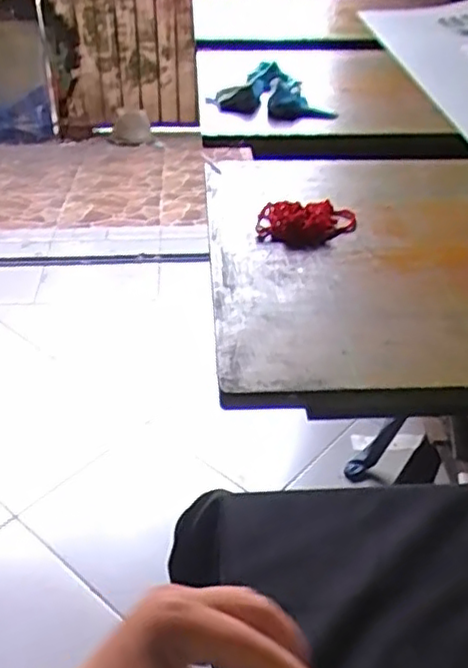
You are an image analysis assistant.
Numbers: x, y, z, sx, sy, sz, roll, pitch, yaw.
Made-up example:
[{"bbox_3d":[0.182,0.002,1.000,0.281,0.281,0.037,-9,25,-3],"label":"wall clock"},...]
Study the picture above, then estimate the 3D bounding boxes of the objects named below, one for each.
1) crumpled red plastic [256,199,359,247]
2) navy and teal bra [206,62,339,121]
[{"bbox_3d":[0.070,-0.108,0.640,0.091,0.019,0.072,4,38,4],"label":"crumpled red plastic"},{"bbox_3d":[0.061,-0.334,0.924,0.135,0.042,0.136,29,45,31],"label":"navy and teal bra"}]

